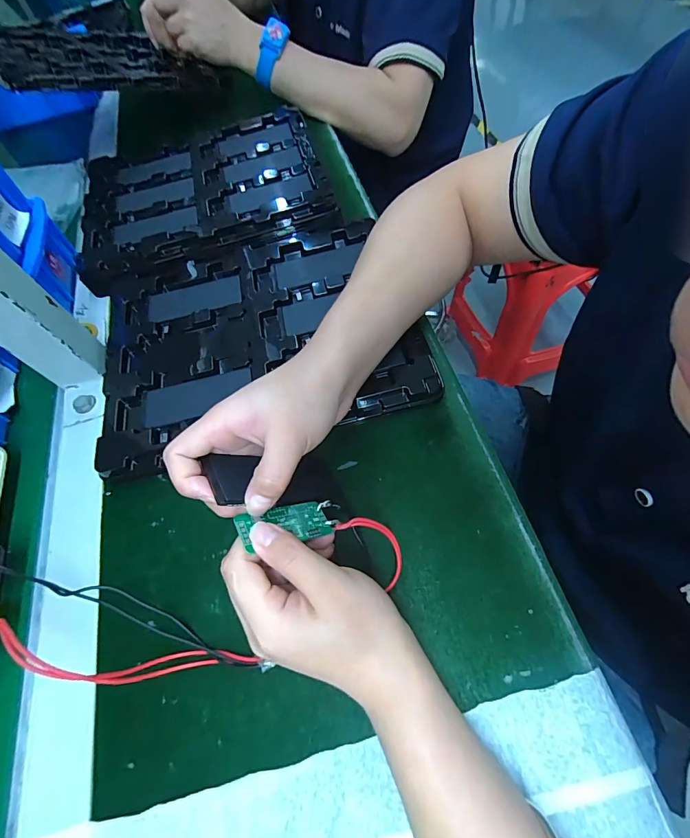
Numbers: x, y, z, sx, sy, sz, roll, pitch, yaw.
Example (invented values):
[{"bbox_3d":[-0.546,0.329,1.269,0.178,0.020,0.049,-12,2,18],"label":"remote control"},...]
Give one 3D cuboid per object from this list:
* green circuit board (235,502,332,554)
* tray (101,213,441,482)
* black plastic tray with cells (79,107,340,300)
[{"bbox_3d":[-0.035,0.060,0.225,0.052,0.004,0.023,-1,42,-36],"label":"green circuit board"},{"bbox_3d":[-0.081,-0.081,0.353,0.273,0.025,0.222,-14,62,0],"label":"tray"},{"bbox_3d":[-0.165,-0.268,0.446,0.272,0.018,0.221,-17,62,-1],"label":"black plastic tray with cells"}]

